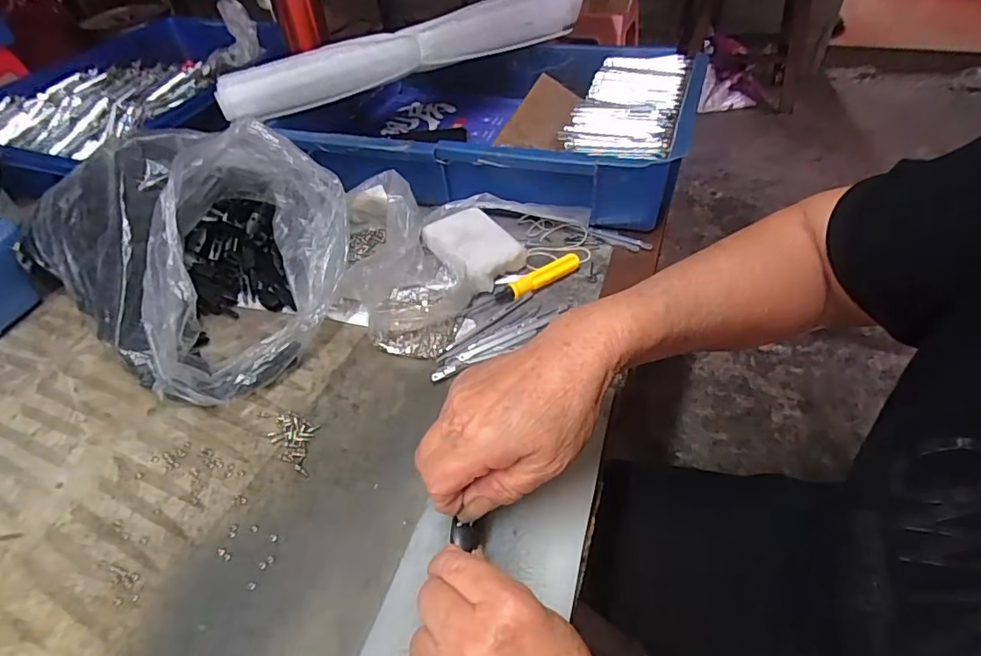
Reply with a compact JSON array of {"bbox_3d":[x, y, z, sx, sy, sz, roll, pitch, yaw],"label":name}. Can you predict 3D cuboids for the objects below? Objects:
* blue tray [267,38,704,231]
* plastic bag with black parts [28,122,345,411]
[{"bbox_3d":[0.001,-0.233,0.589,0.413,0.082,0.281,8,46,13],"label":"blue tray"},{"bbox_3d":[-0.255,-0.076,0.433,0.269,0.124,0.195,20,50,23],"label":"plastic bag with black parts"}]

